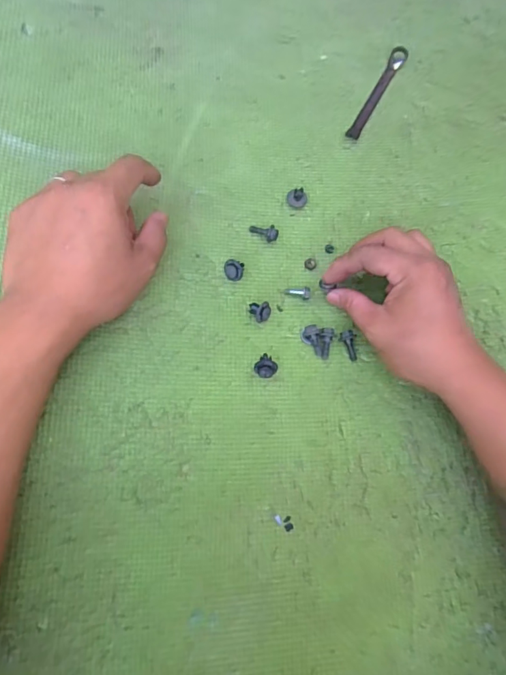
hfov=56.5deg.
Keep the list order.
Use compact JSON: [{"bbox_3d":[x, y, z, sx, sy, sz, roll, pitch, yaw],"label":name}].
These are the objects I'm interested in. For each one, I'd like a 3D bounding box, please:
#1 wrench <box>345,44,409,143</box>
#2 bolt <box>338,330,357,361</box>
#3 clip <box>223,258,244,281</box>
[{"bbox_3d":[0.134,-0.264,0.508,0.018,0.009,0.144,30,68,2],"label":"wrench"},{"bbox_3d":[0.084,0.007,0.408,0.014,0.013,0.024,-11,69,-5],"label":"bolt"},{"bbox_3d":[-0.017,-0.058,0.410,0.017,0.015,0.014,8,68,-7],"label":"clip"}]

